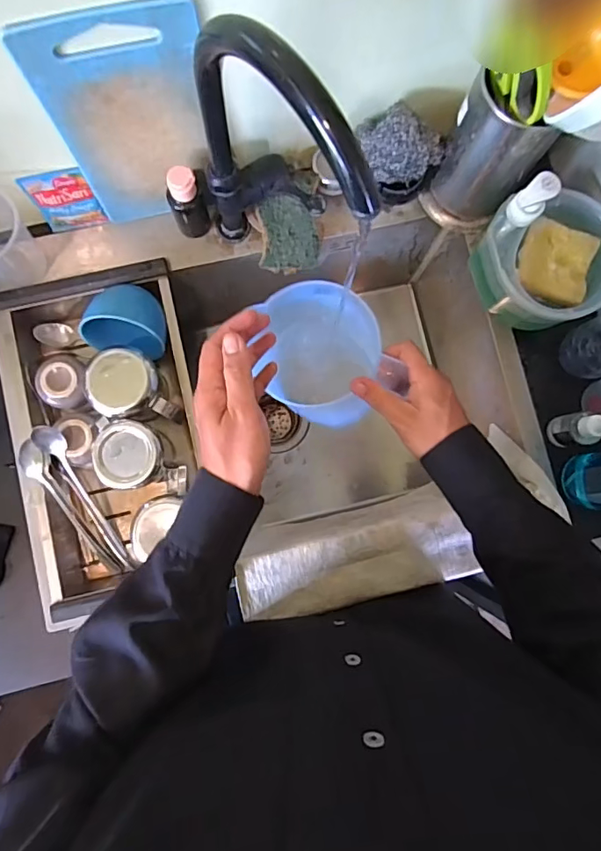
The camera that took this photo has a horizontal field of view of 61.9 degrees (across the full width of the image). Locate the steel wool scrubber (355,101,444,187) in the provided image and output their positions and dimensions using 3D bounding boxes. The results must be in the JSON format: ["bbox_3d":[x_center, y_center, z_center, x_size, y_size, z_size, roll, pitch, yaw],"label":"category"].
[{"bbox_3d":[0.107,-0.302,0.545,0.092,0.065,0.044,18,83,0],"label":"steel wool scrubber"}]

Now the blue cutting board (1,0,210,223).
[{"bbox_3d":[-0.155,-0.282,0.479,0.137,0.230,0.012,-13,79,-5],"label":"blue cutting board"}]

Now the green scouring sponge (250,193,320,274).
[{"bbox_3d":[-0.017,-0.225,0.593,0.072,0.022,0.087,-11,120,1],"label":"green scouring sponge"}]

